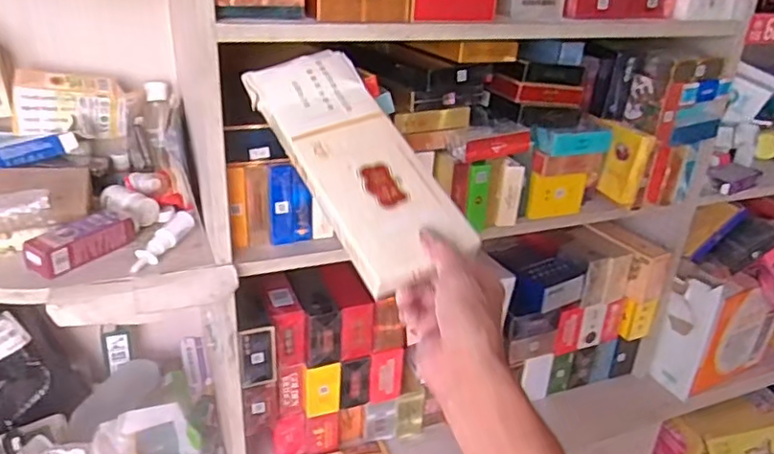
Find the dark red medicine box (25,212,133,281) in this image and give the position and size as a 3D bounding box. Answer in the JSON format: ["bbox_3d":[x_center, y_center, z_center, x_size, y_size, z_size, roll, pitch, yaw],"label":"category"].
[{"bbox_3d":[-0.343,0.015,0.675,0.034,0.037,0.116,16,28,25],"label":"dark red medicine box"}]

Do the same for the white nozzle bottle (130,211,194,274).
[{"bbox_3d":[-0.262,0.016,0.703,0.026,0.023,0.112,9,26,11],"label":"white nozzle bottle"}]

